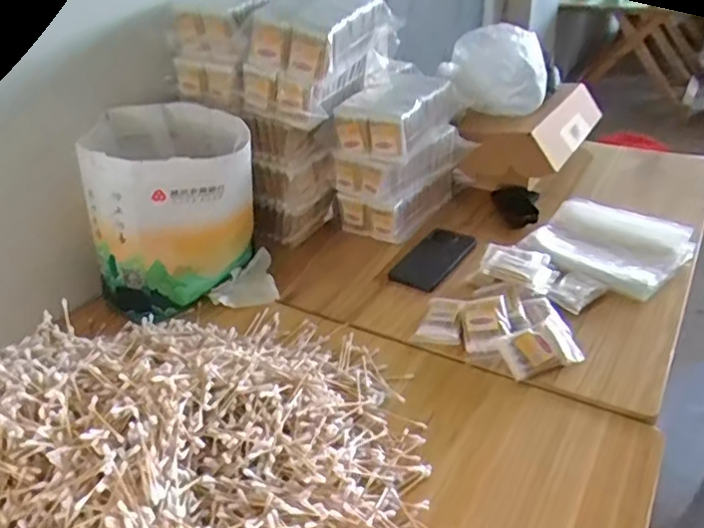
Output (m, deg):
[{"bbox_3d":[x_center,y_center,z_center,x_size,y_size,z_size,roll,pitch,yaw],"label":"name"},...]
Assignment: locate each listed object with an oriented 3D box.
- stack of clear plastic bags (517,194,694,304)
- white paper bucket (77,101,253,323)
[{"bbox_3d":[0.398,-0.030,0.956,0.221,0.069,0.155,24,42,37],"label":"stack of clear plastic bags"},{"bbox_3d":[-0.263,-0.076,0.891,0.235,0.257,0.182,-16,34,-17],"label":"white paper bucket"}]

